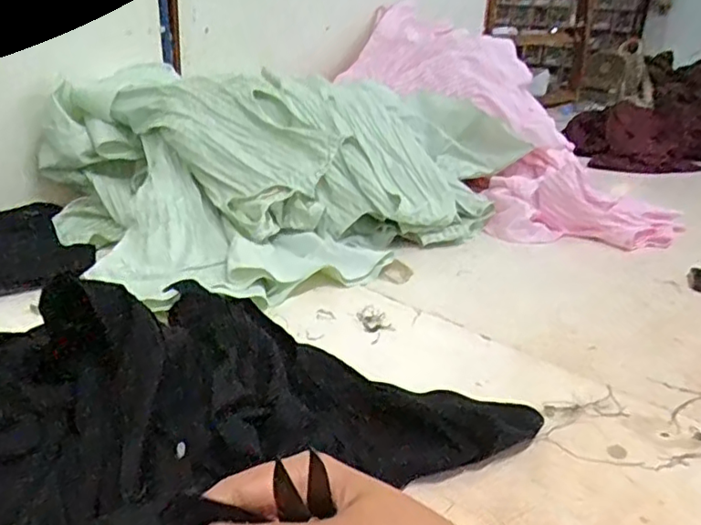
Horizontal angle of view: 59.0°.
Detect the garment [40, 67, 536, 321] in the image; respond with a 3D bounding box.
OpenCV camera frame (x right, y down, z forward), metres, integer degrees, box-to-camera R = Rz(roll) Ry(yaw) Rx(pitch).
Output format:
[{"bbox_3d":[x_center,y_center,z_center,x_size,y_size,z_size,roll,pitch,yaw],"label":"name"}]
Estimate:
[{"bbox_3d":[-0.064,-0.201,1.165,0.887,0.225,0.548,-13,28,-33],"label":"garment"}]

